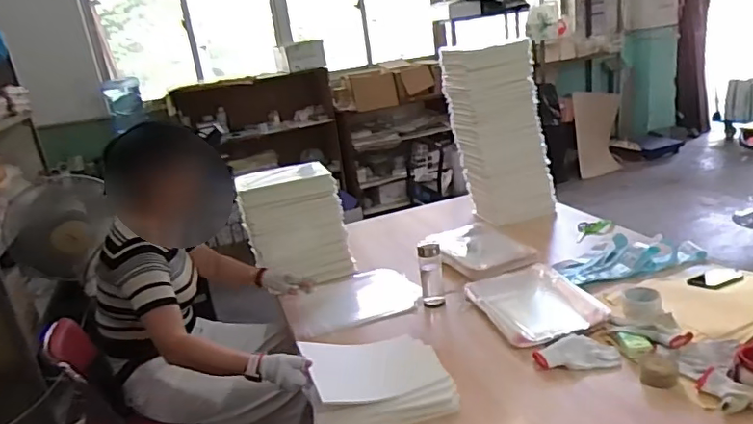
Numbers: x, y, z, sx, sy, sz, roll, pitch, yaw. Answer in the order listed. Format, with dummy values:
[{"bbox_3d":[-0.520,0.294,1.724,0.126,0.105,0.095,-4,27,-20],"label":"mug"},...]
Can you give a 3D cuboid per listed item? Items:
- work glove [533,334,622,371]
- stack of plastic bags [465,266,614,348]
[{"bbox_3d":[0.433,0.306,1.194,0.170,0.021,0.101,-6,18,6],"label":"work glove"},{"bbox_3d":[0.382,0.219,1.373,0.239,0.035,0.308,-12,19,-13],"label":"stack of plastic bags"}]

